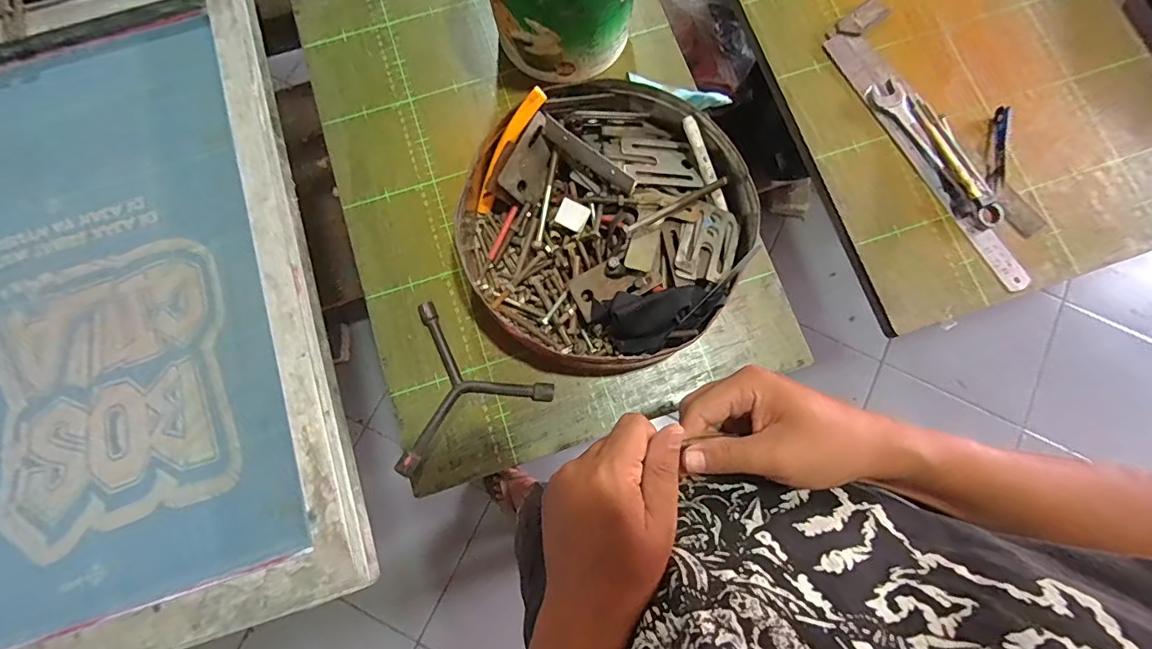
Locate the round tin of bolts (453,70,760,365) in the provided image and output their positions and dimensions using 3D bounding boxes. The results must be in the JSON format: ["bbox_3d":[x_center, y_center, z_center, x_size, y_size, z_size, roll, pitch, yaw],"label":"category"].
[{"bbox_3d":[0.030,-0.097,0.478,0.255,0.075,0.258,0,79,-1],"label":"round tin of bolts"}]

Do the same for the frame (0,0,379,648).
[{"bbox_3d":[-0.493,-0.018,0.481,0.467,0.036,0.657,-17,80,-4],"label":"frame"}]

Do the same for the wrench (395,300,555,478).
[{"bbox_3d":[-0.120,0.043,0.477,0.152,0.020,0.138,-28,81,-6],"label":"wrench"}]

